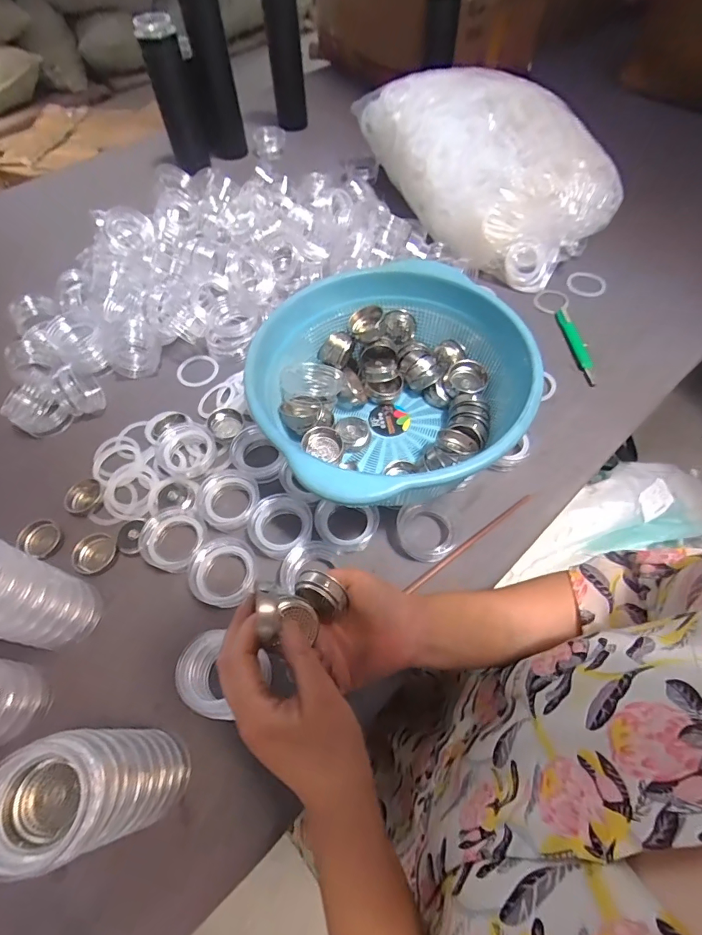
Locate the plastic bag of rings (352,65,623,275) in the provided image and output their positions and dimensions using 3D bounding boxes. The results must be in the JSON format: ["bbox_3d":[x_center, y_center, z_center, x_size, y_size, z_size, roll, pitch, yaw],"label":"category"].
[{"bbox_3d":[0.217,-0.532,0.739,0.244,0.150,0.470,-25,62,-12],"label":"plastic bag of rings"}]

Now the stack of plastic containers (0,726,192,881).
[{"bbox_3d":[-0.177,0.226,0.314,0.056,0.169,0.066,0,60,2],"label":"stack of plastic containers"}]

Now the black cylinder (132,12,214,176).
[{"bbox_3d":[-0.336,-0.725,0.854,0.082,0.232,0.061,-18,61,-8],"label":"black cylinder"}]

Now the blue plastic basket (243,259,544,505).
[{"bbox_3d":[0.048,-0.085,0.477,0.290,0.112,0.272,-1,60,1],"label":"blue plastic basket"}]

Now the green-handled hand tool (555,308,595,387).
[{"bbox_3d":[0.327,-0.176,0.631,0.021,0.012,0.143,-3,60,0],"label":"green-handled hand tool"}]

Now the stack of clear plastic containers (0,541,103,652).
[{"bbox_3d":[-0.301,0.116,0.394,0.067,0.153,0.067,14,61,10],"label":"stack of clear plastic containers"}]

